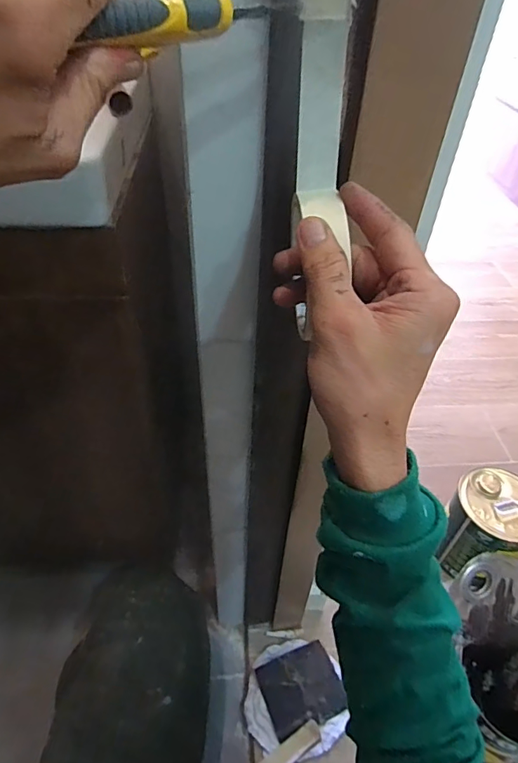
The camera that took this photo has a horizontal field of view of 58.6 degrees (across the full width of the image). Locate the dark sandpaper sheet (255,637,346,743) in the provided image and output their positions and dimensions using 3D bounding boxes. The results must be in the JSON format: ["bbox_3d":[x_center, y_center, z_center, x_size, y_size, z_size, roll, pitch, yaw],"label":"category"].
[{"bbox_3d":[0.070,0.539,0.809,0.126,0.007,0.110,-27,49,3],"label":"dark sandpaper sheet"}]

